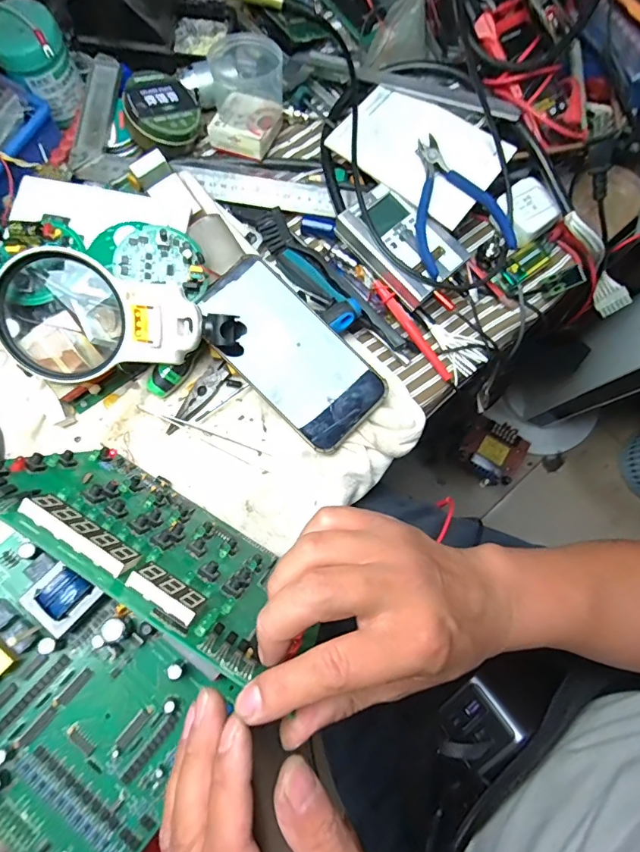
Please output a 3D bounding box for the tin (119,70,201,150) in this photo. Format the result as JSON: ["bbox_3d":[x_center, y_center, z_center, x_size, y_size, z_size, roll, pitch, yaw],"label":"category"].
[{"bbox_3d":[-0.147,-0.293,0.433,0.070,0.035,0.070,5,77,-22],"label":"tin"}]

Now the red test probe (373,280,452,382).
[{"bbox_3d":[0.082,-0.086,0.409,0.012,0.016,0.106,-36,82,-7],"label":"red test probe"}]

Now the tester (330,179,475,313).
[{"bbox_3d":[0.071,-0.160,0.410,0.104,0.034,0.067,43,81,7],"label":"tester"}]

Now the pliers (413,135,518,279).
[{"bbox_3d":[0.108,-0.192,0.398,0.080,0.021,0.116,-25,80,-5],"label":"pliers"}]

